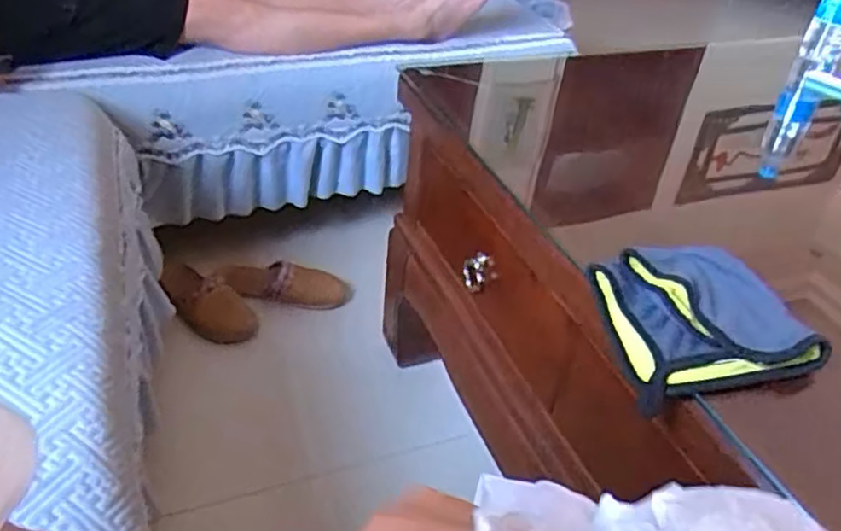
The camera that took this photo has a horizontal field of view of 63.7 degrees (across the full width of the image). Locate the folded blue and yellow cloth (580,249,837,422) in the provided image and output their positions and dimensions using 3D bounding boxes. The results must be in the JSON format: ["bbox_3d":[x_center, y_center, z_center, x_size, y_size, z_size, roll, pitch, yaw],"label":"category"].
[{"bbox_3d":[0.230,0.045,0.567,0.152,0.043,0.148,-6,38,-15],"label":"folded blue and yellow cloth"}]

